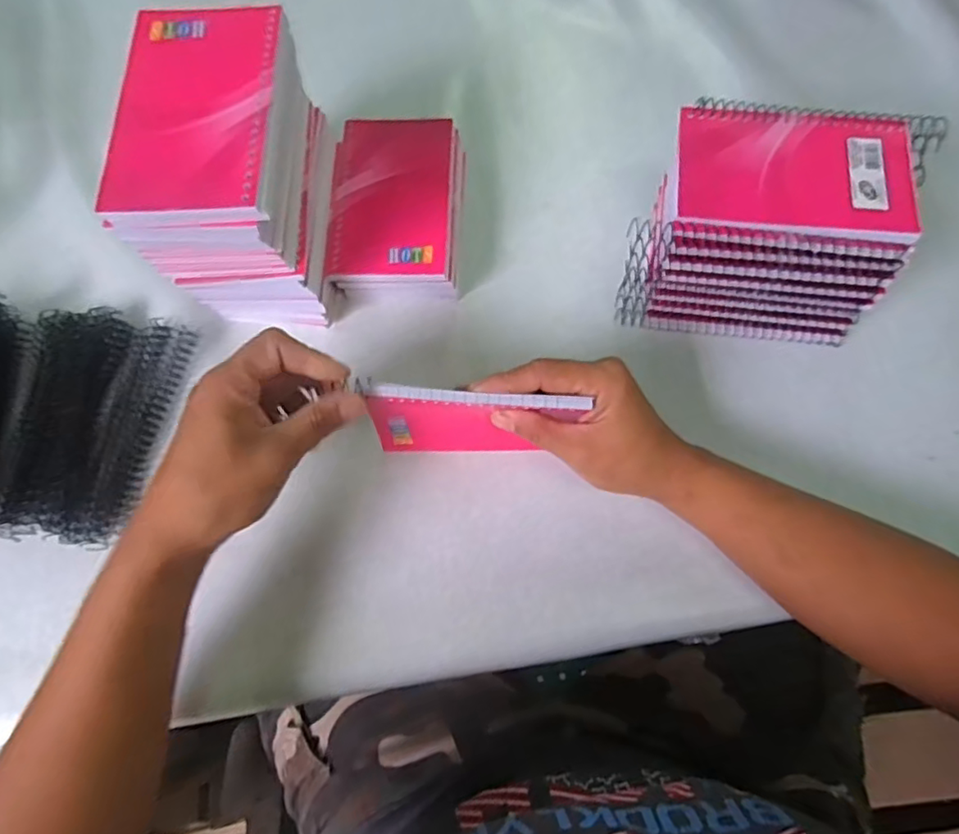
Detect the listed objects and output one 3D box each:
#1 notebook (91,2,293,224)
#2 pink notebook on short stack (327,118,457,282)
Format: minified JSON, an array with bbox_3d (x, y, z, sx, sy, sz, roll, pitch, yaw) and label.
[{"bbox_3d":[-0.144,-0.159,0.303,0.083,0.011,0.134,-2,73,2],"label":"notebook"},{"bbox_3d":[-0.060,-0.154,0.409,0.082,0.007,0.129,1,74,3],"label":"pink notebook on short stack"}]

